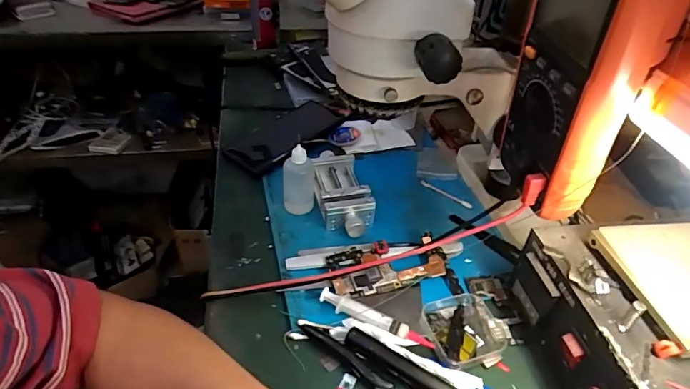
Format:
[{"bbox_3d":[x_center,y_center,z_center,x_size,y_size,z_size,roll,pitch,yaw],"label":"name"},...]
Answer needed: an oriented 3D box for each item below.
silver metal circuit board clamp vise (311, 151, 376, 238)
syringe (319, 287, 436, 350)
[{"bbox_3d":[-0.005,-0.005,0.549,0.059,0.031,0.137,-7,39,-10],"label":"silver metal circuit board clamp vise"},{"bbox_3d":[0.026,0.112,0.413,0.111,0.012,0.016,21,42,22],"label":"syringe"}]

